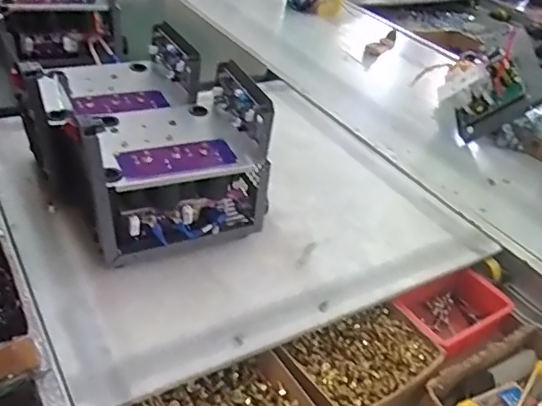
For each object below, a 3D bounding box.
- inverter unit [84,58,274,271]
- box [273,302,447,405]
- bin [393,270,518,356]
[{"bbox_3d":[-0.122,-0.049,0.703,0.210,0.189,0.159,-8,39,-21],"label":"inverter unit"},{"bbox_3d":[0.107,0.196,0.654,0.180,0.051,0.143,-17,42,-30],"label":"box"},{"bbox_3d":[0.235,0.147,0.732,0.136,0.068,0.087,-16,42,-30],"label":"bin"}]

